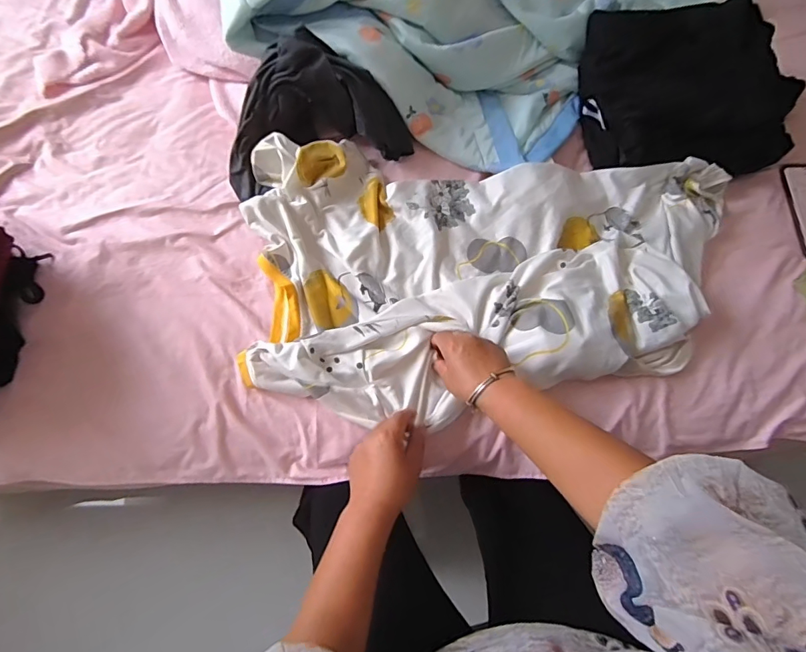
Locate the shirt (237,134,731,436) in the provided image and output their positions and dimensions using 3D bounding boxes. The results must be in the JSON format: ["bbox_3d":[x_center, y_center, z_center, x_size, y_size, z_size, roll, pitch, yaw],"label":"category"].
[{"bbox_3d":[0.131,-0.071,0.634,0.650,0.059,0.369,-1,74,-2],"label":"shirt"}]

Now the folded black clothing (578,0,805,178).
[{"bbox_3d":[0.446,-0.369,0.705,0.295,0.115,0.240,2,70,-3],"label":"folded black clothing"}]

